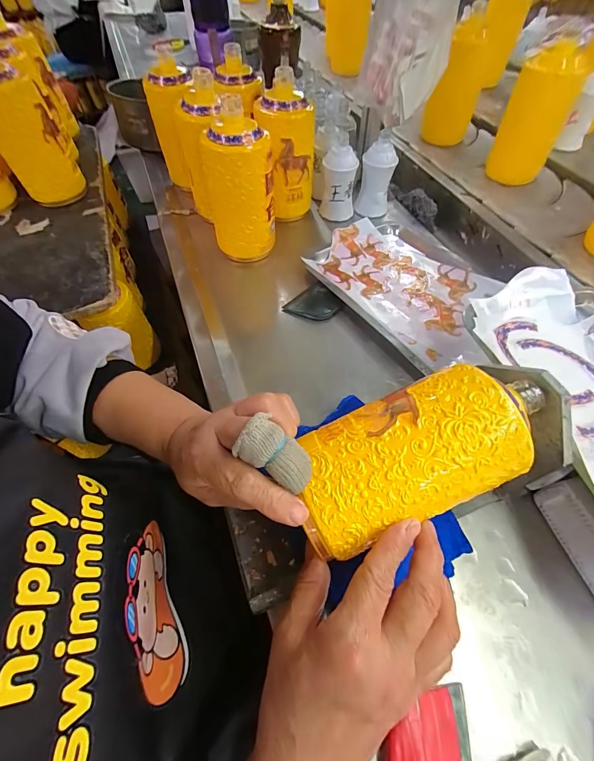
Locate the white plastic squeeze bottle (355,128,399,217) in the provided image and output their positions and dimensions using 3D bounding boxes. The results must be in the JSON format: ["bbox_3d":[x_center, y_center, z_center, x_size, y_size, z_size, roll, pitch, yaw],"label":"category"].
[{"bbox_3d":[0.134,-0.335,0.558,0.053,0.108,0.048,-21,60,-11],"label":"white plastic squeeze bottle"}]

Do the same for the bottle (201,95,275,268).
[{"bbox_3d":[-0.076,-0.259,0.457,0.090,0.161,0.076,-2,58,1],"label":"bottle"}]

